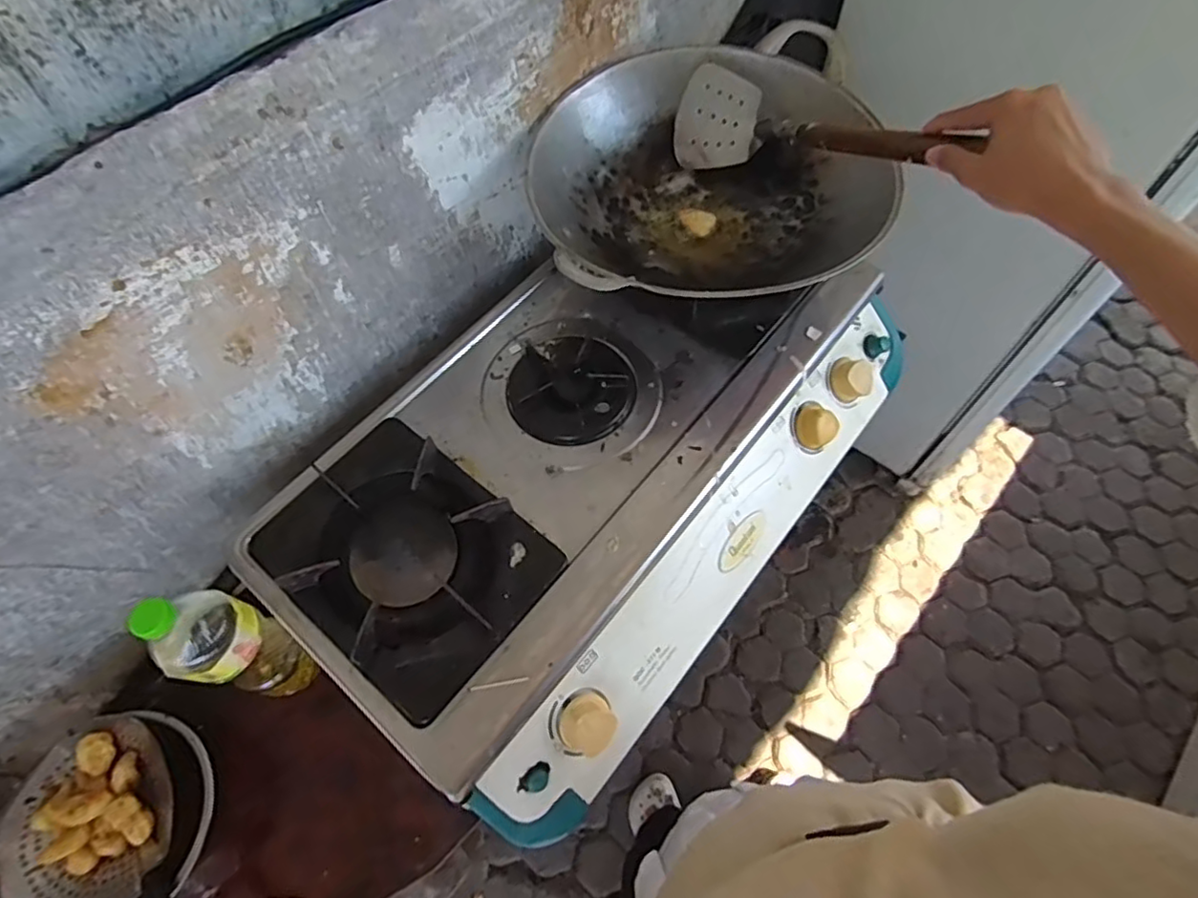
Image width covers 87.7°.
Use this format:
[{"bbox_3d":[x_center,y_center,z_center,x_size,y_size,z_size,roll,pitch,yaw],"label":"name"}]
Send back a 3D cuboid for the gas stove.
[{"bbox_3d":[0.005,0.001,0.690,0.403,0.117,0.664,36,68,19],"label":"gas stove"}]

